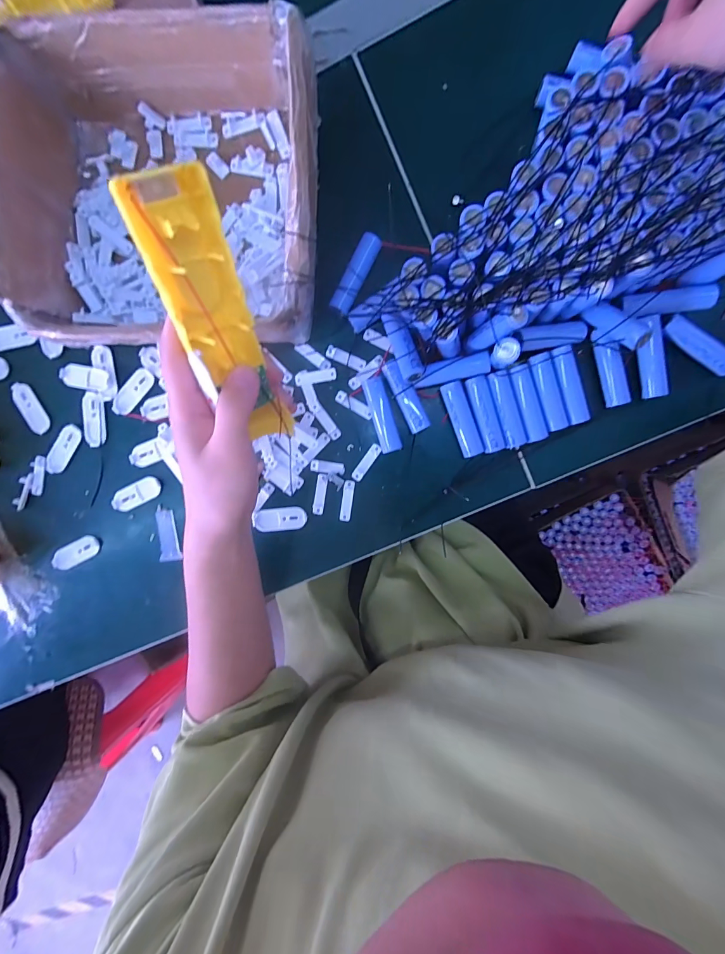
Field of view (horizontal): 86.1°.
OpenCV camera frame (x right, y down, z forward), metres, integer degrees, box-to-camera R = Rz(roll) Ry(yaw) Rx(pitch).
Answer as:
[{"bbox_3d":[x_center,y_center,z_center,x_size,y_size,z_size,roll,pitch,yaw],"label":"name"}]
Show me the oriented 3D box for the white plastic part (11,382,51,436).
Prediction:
[{"bbox_3d":[-0.317,-0.066,0.369,0.018,0.004,0.052,-24,95,6],"label":"white plastic part"}]

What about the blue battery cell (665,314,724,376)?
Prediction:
[{"bbox_3d":[0.278,-0.108,0.323,0.065,0.022,0.018,37,98,-2],"label":"blue battery cell"}]

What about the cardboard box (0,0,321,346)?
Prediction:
[{"bbox_3d":[-0.147,-0.216,0.300,0.231,0.080,0.208,1,97,3],"label":"cardboard box"}]

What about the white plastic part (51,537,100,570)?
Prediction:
[{"bbox_3d":[-0.283,0.075,0.383,0.050,0.005,0.020,-28,95,6],"label":"white plastic part"}]

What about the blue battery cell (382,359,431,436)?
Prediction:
[{"bbox_3d":[0.039,-0.070,0.334,0.017,0.014,0.064,-24,95,6],"label":"blue battery cell"}]

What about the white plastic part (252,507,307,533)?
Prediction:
[{"bbox_3d":[-0.077,0.040,0.364,0.049,0.004,0.023,-6,97,4],"label":"white plastic part"}]

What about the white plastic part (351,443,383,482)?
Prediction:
[{"bbox_3d":[0.003,-0.013,0.353,0.009,0.004,0.038,36,98,-2],"label":"white plastic part"}]

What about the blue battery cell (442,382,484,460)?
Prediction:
[{"bbox_3d":[0.088,-0.050,0.341,0.019,0.015,0.066,-19,96,5],"label":"blue battery cell"}]

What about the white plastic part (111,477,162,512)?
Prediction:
[{"bbox_3d":[-0.217,0.017,0.373,0.051,0.004,0.020,-27,95,6],"label":"white plastic part"}]

